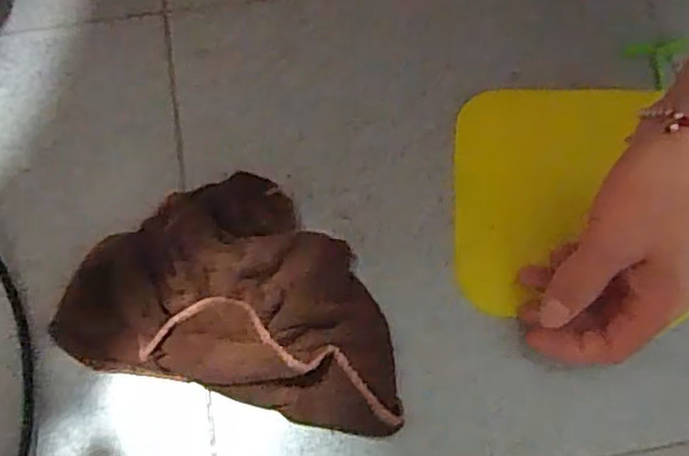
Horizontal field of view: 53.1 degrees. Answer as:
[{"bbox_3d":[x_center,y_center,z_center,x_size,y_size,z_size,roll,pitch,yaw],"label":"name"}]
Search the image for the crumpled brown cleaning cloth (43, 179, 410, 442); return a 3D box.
[{"bbox_3d":[-0.049,0.030,0.355,0.172,0.035,0.114,14,71,4],"label":"crumpled brown cleaning cloth"}]

